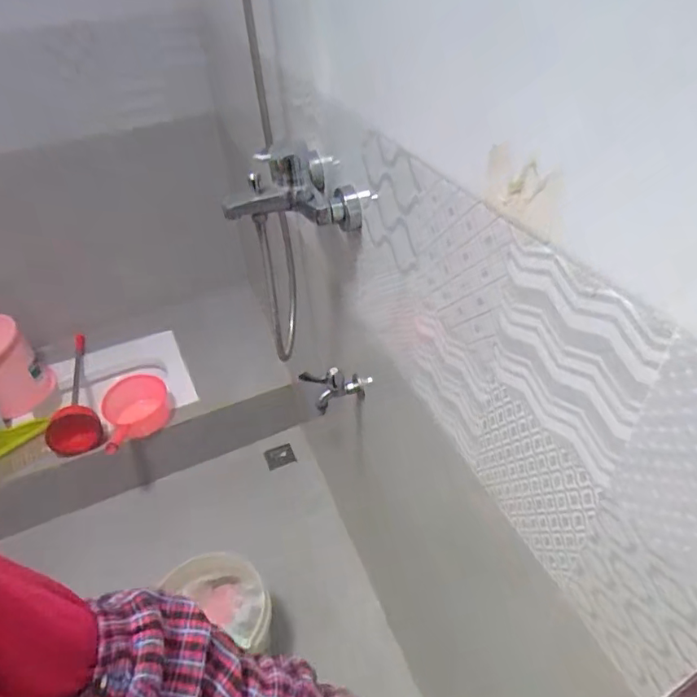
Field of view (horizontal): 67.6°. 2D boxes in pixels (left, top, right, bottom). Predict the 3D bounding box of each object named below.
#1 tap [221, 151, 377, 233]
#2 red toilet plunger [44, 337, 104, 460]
[{"bbox_3d":[-0.072,-0.223,0.736,0.217,0.101,0.106,3,39,8],"label":"tap"},{"bbox_3d":[-0.873,0.160,1.654,0.142,0.165,0.444,-18,41,-18],"label":"red toilet plunger"}]

